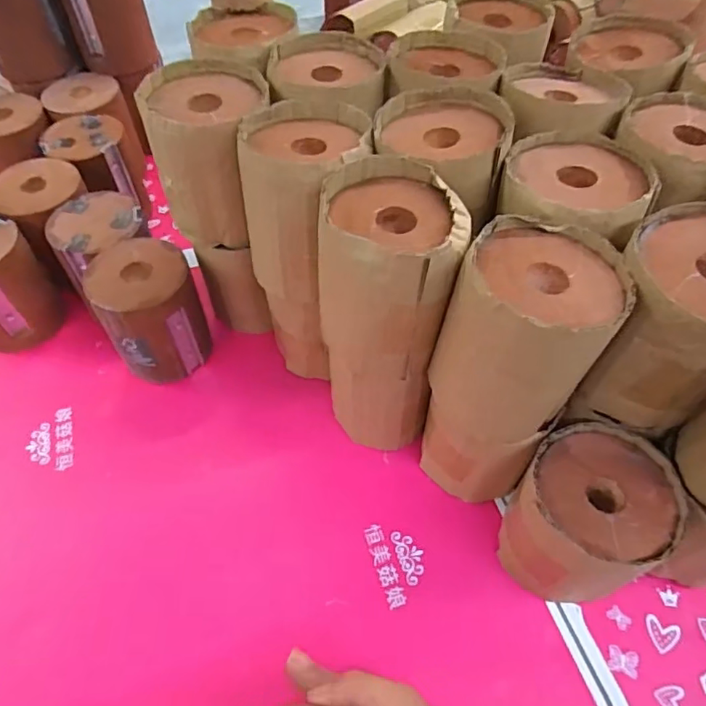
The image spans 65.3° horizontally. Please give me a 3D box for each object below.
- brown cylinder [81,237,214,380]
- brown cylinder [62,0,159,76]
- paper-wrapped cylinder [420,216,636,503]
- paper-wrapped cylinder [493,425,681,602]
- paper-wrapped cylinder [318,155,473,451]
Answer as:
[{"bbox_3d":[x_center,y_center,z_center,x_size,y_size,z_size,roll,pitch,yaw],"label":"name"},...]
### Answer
[{"bbox_3d":[-0.168,-0.035,0.470,0.077,0.098,0.079,-26,59,-17],"label":"brown cylinder"},{"bbox_3d":[-0.257,-0.357,0.579,0.078,0.107,0.074,-17,57,-12],"label":"brown cylinder"},{"bbox_3d":[0.097,0.019,0.359,0.083,0.211,0.090,24,58,16],"label":"paper-wrapped cylinder"},{"bbox_3d":[0.146,0.110,0.361,0.088,0.105,0.082,0,55,0],"label":"paper-wrapped cylinder"},{"bbox_3d":[0.024,-0.019,0.384,0.076,0.215,0.085,7,55,5],"label":"paper-wrapped cylinder"}]

